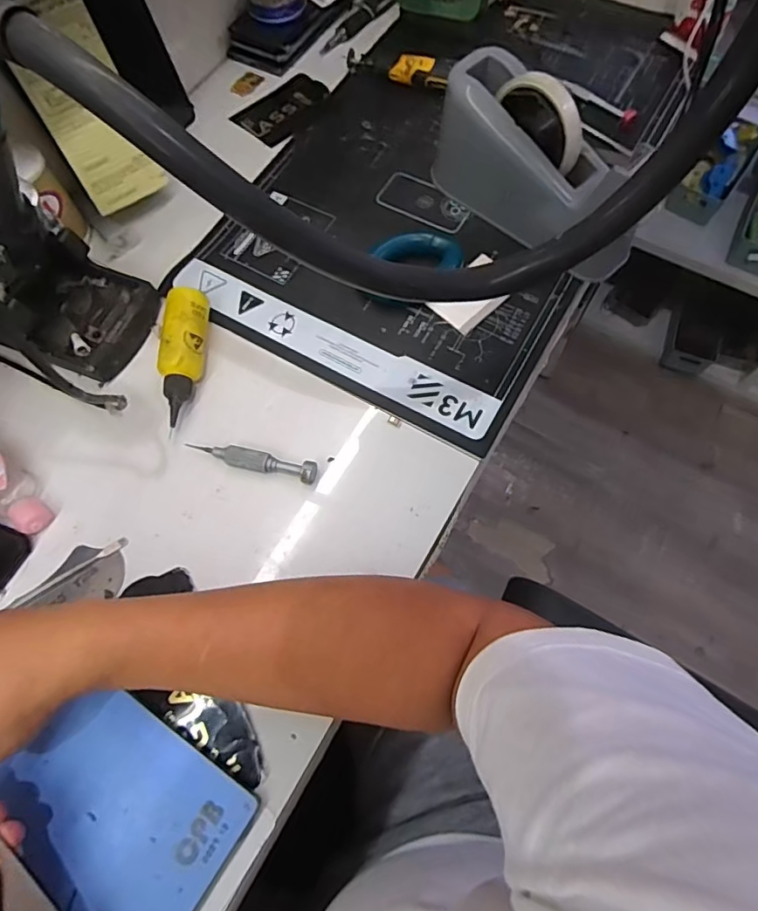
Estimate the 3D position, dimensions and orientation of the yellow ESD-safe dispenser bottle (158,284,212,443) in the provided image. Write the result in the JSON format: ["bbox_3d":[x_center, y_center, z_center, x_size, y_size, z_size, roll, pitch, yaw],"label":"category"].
[{"bbox_3d":[-0.165,-0.085,0.449,0.030,0.031,0.132,-1,69,1],"label":"yellow ESD-safe dispenser bottle"}]

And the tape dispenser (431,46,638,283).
[{"bbox_3d":[0.143,-0.254,0.473,0.202,0.101,0.070,41,75,16],"label":"tape dispenser"}]

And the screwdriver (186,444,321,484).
[{"bbox_3d":[-0.102,0.003,0.424,0.103,0.014,0.017,12,69,6],"label":"screwdriver"}]

